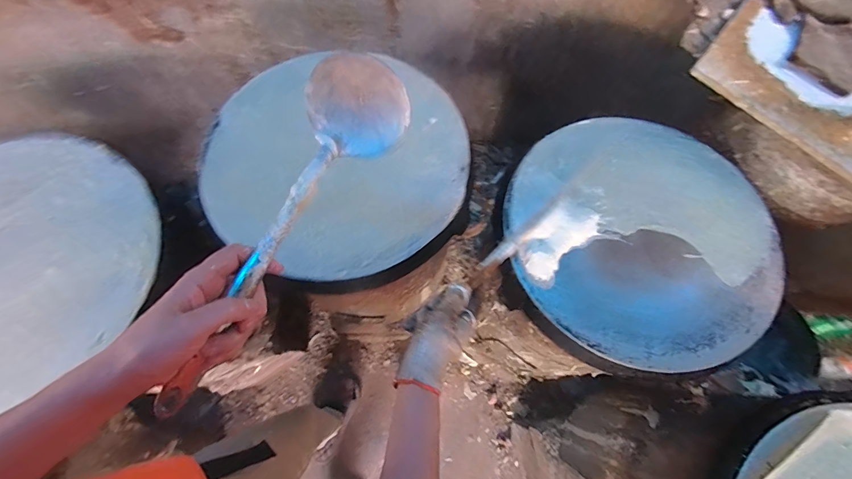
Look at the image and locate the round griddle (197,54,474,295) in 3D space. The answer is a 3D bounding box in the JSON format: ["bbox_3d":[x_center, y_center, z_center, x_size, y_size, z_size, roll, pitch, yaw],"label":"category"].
[{"bbox_3d":[-0.120,-0.114,0.538,0.355,0.052,0.357,1,71,-2],"label":"round griddle"}]

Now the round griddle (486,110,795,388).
[{"bbox_3d":[0.291,-0.007,0.533,0.362,0.039,0.365,1,71,-2],"label":"round griddle"}]

